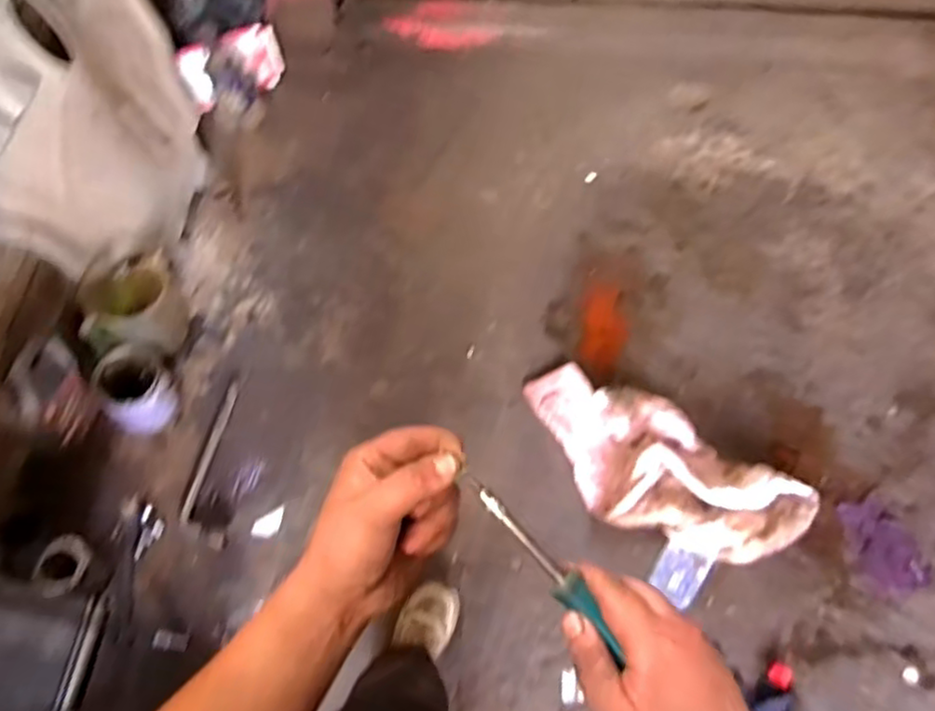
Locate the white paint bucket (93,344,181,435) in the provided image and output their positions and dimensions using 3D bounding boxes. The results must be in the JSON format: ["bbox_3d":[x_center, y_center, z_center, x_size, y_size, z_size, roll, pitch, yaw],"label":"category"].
[{"bbox_3d":[-0.795,0.088,1.703,0.167,0.160,0.177,0,61,0],"label":"white paint bucket"}]

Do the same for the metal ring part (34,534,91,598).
[{"bbox_3d":[-0.844,0.438,1.456,0.092,0.027,0.140,26,39,-22],"label":"metal ring part"}]

